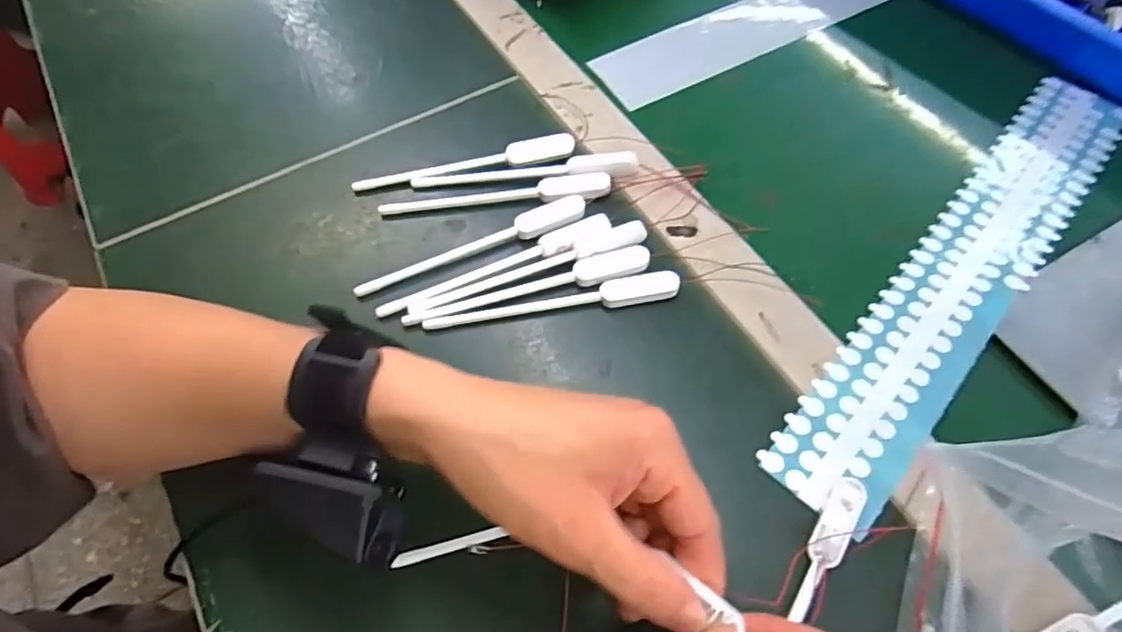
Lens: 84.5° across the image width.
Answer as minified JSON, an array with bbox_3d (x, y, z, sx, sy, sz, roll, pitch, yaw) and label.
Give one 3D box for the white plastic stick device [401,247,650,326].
[{"bbox_3d":[-0.019,-0.017,0.355,0.144,0.005,0.018,-14,60,-7],"label":"white plastic stick device"}]

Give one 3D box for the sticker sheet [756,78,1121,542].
[{"bbox_3d":[0.247,-0.032,0.370,0.059,0.007,0.378,38,67,20],"label":"sticker sheet"}]

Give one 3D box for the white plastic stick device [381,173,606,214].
[{"bbox_3d":[-0.042,-0.077,0.394,0.145,0.011,0.019,-2,60,0],"label":"white plastic stick device"}]

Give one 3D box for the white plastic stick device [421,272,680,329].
[{"bbox_3d":[-0.005,-0.009,0.353,0.144,0.009,0.015,-6,60,-2],"label":"white plastic stick device"}]

